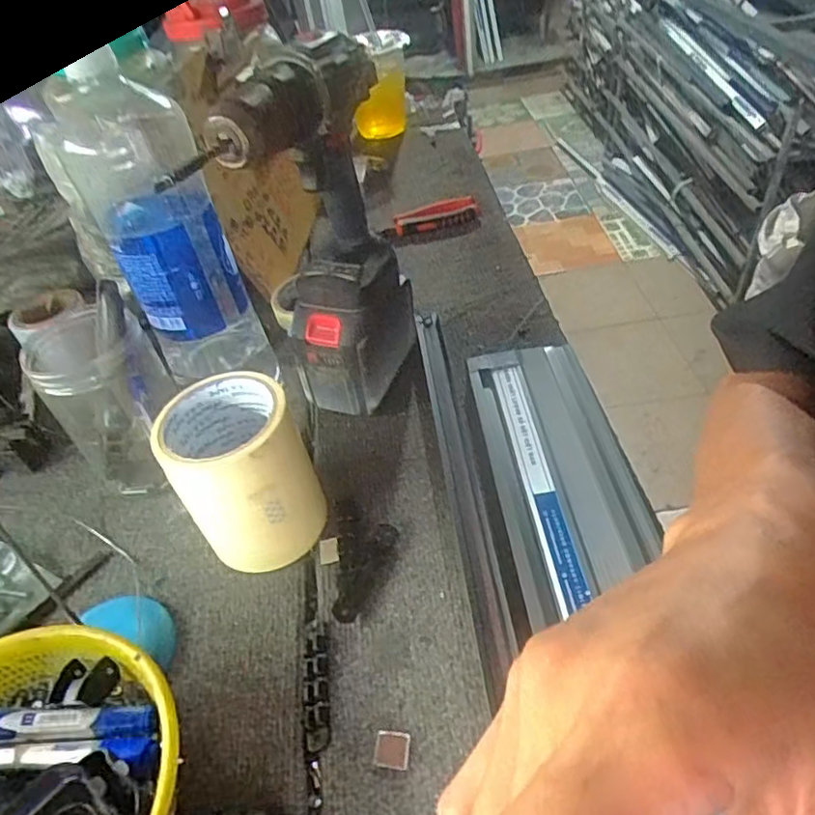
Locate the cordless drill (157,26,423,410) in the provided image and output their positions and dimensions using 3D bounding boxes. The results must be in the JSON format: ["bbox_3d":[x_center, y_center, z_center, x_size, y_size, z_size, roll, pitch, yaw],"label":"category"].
[{"bbox_3d":[-0.065,-0.113,0.506,0.071,0.300,0.177,12,47,20],"label":"cordless drill"}]

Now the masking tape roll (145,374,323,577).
[{"bbox_3d":[-0.120,0.051,0.473,0.089,0.123,0.087,-4,43,4],"label":"masking tape roll"}]

